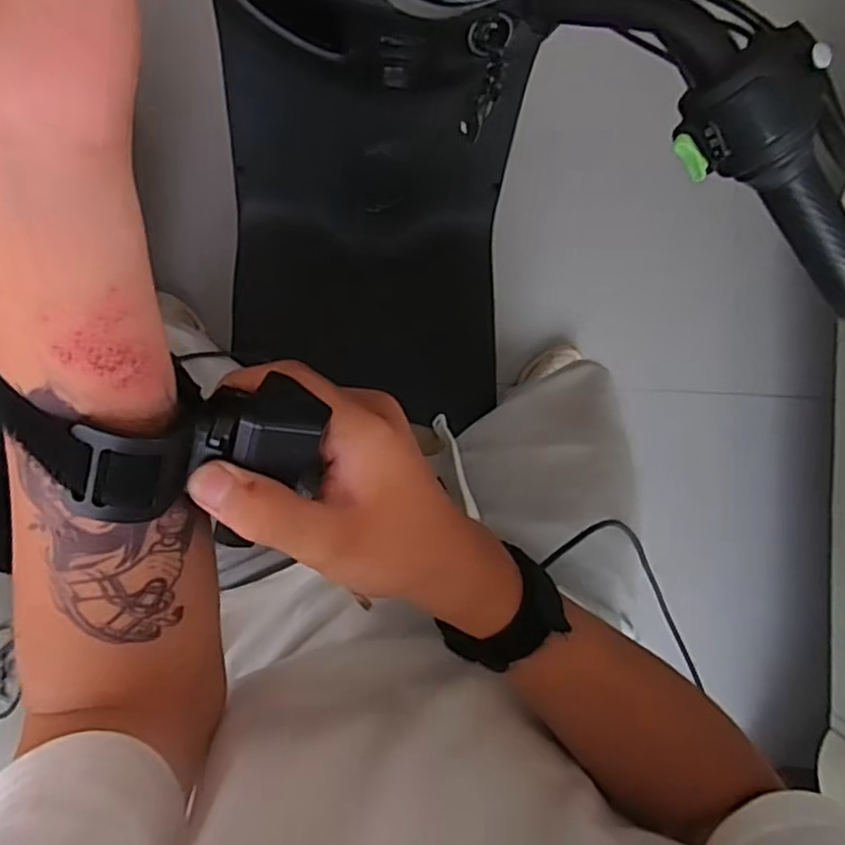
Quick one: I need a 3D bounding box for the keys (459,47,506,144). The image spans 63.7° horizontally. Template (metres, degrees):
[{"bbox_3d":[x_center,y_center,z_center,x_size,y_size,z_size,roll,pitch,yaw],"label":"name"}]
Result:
[{"bbox_3d":[0.058,-0.308,0.647,0.025,0.122,0.023,26,84,-6],"label":"keys"}]

